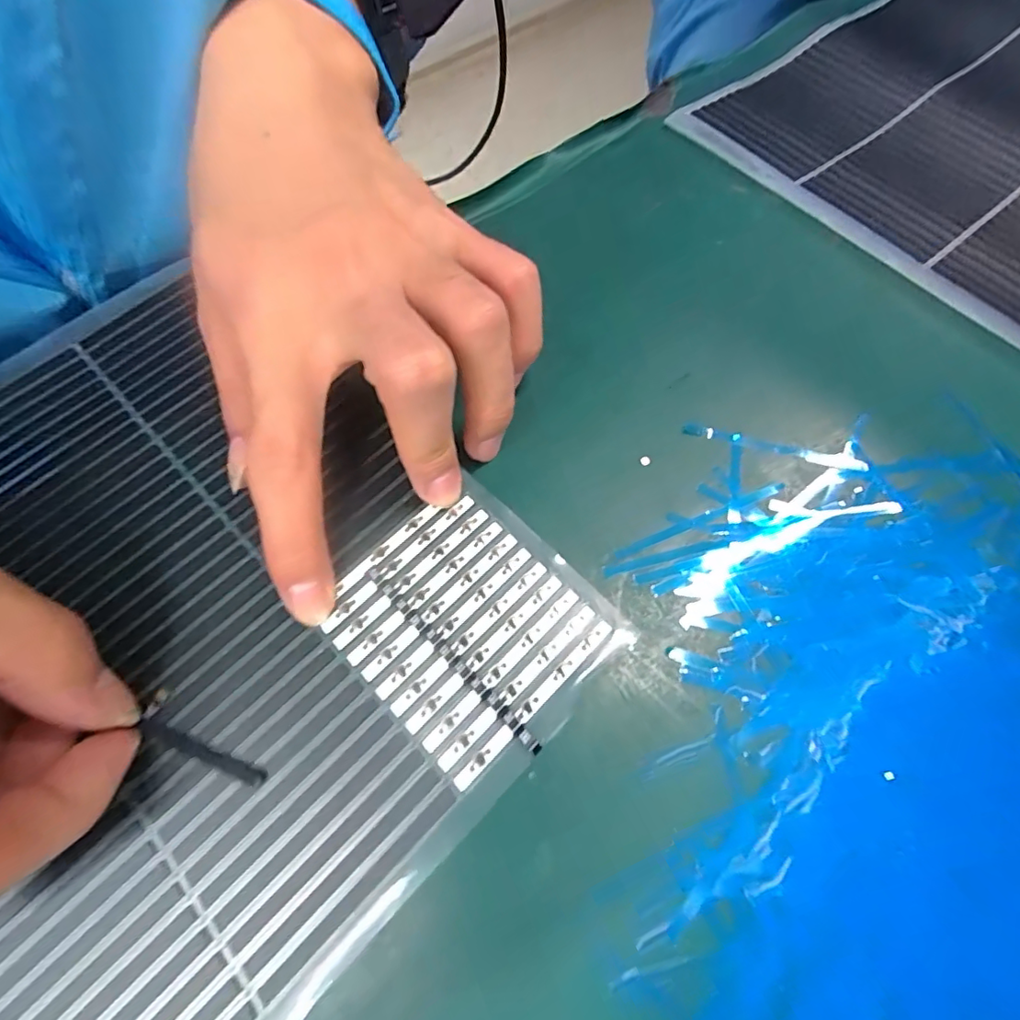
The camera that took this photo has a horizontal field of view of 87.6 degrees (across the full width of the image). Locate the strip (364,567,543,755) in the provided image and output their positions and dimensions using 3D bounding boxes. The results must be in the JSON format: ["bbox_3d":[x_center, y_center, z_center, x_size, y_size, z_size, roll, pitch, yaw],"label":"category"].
[{"bbox_3d":[-0.018,0.042,0.154,0.072,0.004,0.004,43,74,13],"label":"strip"}]

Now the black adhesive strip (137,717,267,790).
[{"bbox_3d":[-0.085,0.067,0.146,0.038,0.004,0.004,20,67,10],"label":"black adhesive strip"}]

